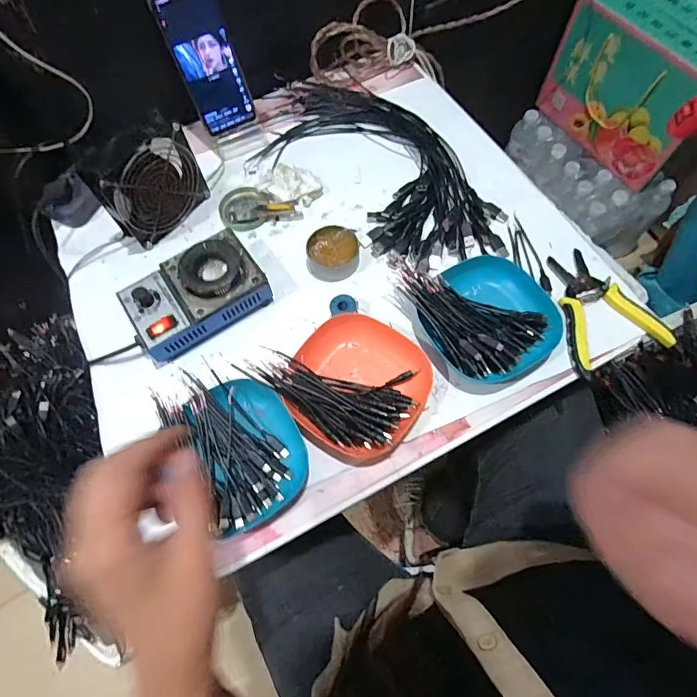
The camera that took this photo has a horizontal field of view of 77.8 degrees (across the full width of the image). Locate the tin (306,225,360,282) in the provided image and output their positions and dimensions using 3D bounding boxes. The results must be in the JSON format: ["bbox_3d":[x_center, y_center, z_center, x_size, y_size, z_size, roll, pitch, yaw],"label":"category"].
[{"bbox_3d":[-0.019,-0.117,0.537,0.063,0.031,0.060,-1,68,1],"label":"tin"}]

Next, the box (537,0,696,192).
[{"bbox_3d":[0.605,-0.549,0.886,0.170,0.239,0.337,-30,70,-10],"label":"box"}]

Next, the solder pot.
[{"bbox_3d":[-0.175,-0.063,0.497,0.150,0.059,0.098,-32,70,-11],"label":"solder pot"}]

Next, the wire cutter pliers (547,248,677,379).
[{"bbox_3d":[0.283,-0.049,0.498,0.113,0.021,0.145,-18,68,-6],"label":"wire cutter pliers"}]

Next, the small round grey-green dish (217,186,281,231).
[{"bbox_3d":[-0.139,-0.188,0.576,0.066,0.015,0.064,-1,68,1],"label":"small round grey-green dish"}]

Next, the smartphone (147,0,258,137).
[{"bbox_3d":[-0.183,-0.373,0.566,0.077,0.165,0.008,-28,41,-9],"label":"smartphone"}]

